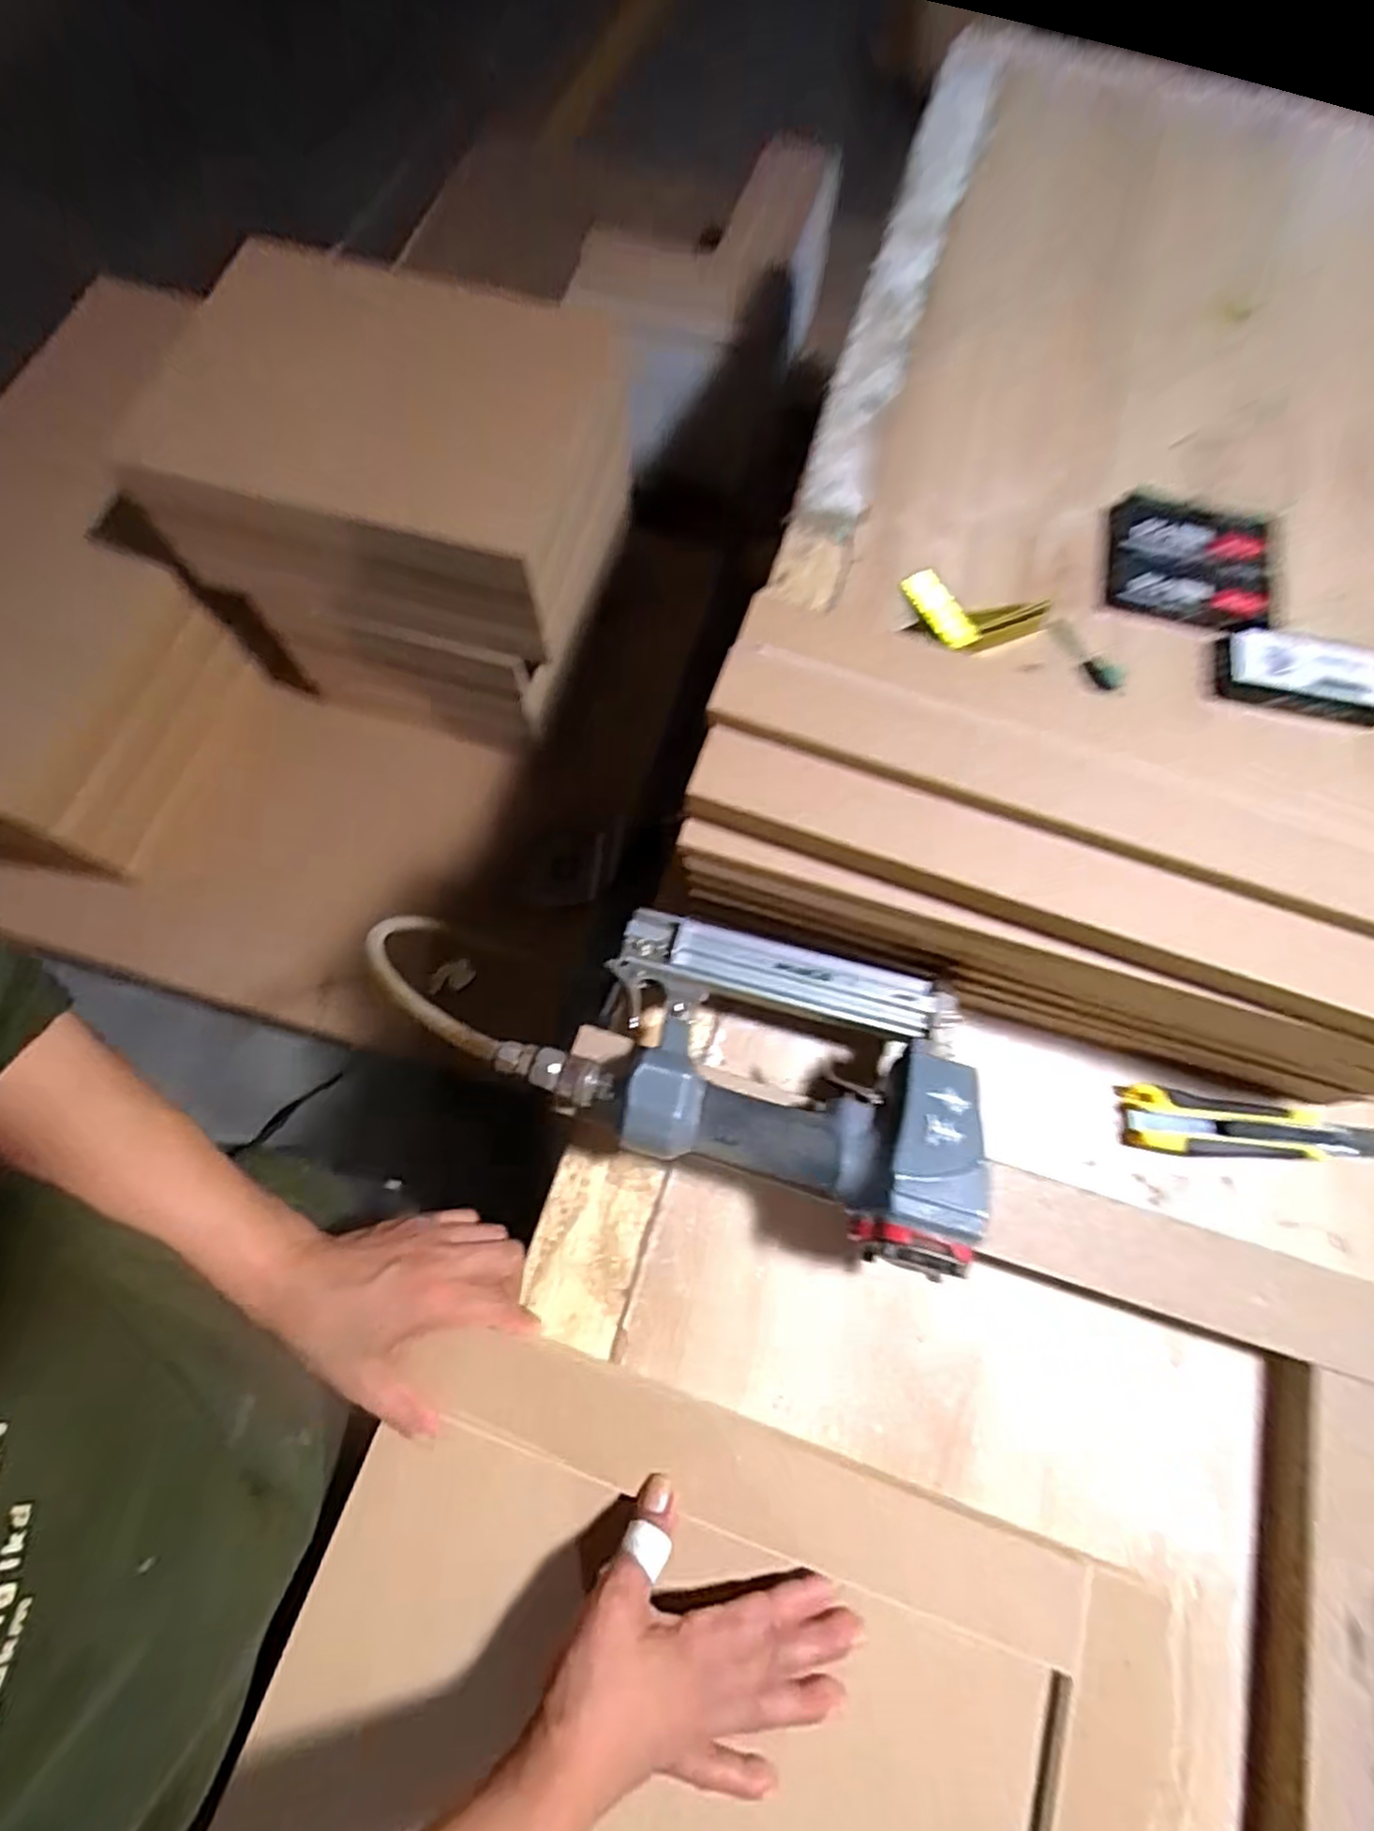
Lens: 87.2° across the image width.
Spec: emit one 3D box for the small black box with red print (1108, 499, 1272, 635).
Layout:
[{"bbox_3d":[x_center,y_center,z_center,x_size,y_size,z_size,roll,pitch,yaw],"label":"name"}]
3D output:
[{"bbox_3d":[0.425,-0.296,0.613,0.126,0.027,0.115,13,72,2],"label":"small black box with red print"}]

